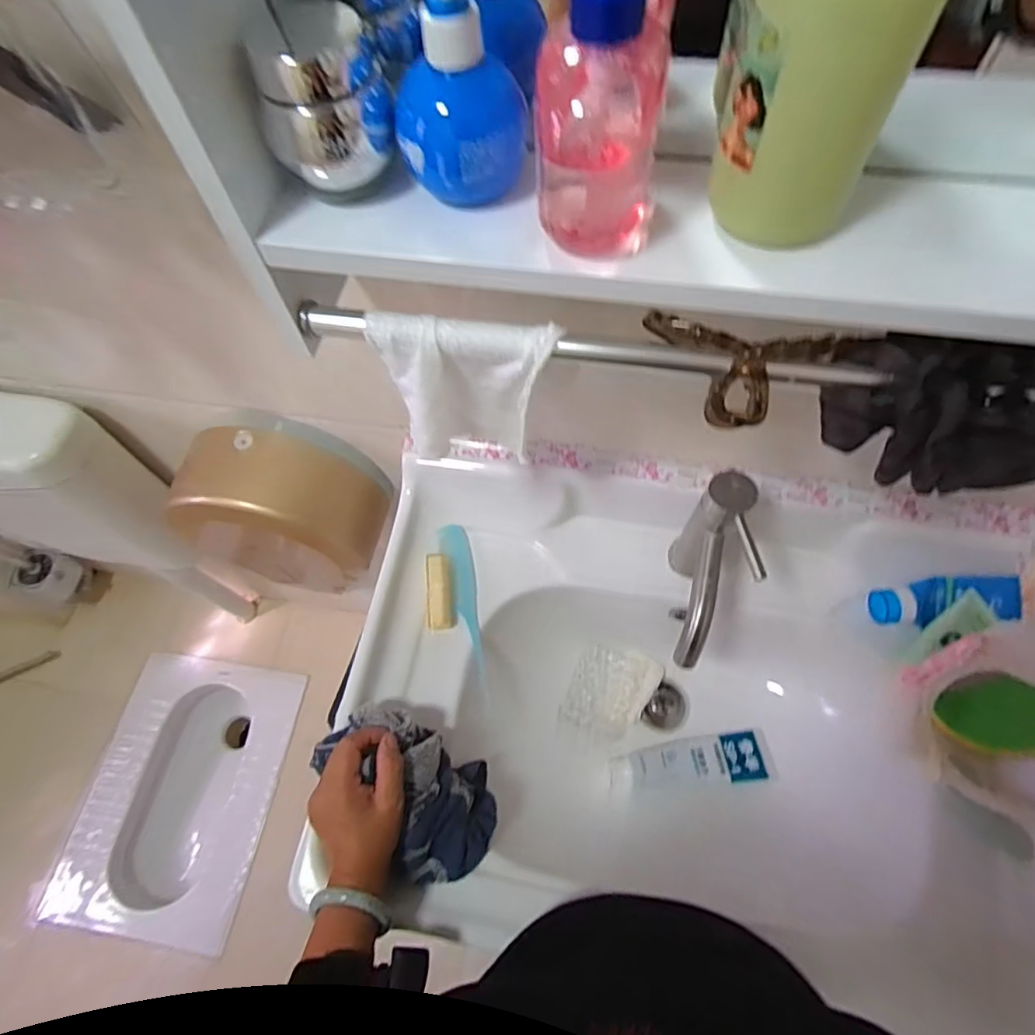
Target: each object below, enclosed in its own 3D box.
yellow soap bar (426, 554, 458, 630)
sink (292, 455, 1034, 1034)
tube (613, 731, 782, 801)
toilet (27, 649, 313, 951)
[{"bbox_3d":[-0.087,0.084,0.665,0.029,0.029,0.084,-8,79,-1],"label":"yellow soap bar"},{"bbox_3d":[0.180,0.219,0.644,0.696,0.230,0.444,10,64,7],"label":"sink"},{"bbox_3d":[0.204,0.289,0.683,0.193,0.029,0.055,-7,63,-1],"label":"tube"},{"bbox_3d":[-0.777,0.655,1.394,0.429,0.151,0.587,8,64,6],"label":"toilet"}]

